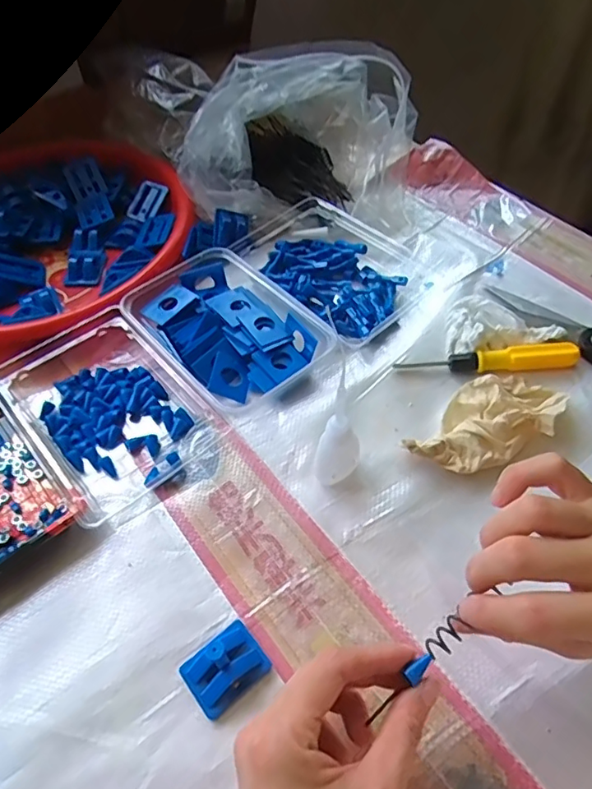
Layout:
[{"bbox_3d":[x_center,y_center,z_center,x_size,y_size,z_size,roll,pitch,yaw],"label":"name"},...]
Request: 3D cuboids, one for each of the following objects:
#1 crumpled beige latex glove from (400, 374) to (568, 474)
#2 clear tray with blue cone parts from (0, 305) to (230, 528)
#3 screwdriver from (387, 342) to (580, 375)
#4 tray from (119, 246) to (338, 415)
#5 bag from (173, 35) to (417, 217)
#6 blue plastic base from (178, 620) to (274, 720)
[{"bbox_3d":[0.140,0.020,0.388,0.068,0.027,0.120,34,62,25],"label":"crumpled beige latex glove"},{"bbox_3d":[-0.153,0.003,0.418,0.119,0.030,0.173,-38,60,-23],"label":"clear tray with blue cone parts"},{"bbox_3d":[0.153,-0.028,0.431,0.140,0.016,0.020,-6,53,-1],"label":"screwdriver"},{"bbox_3d":[-0.061,-0.055,0.454,0.110,0.035,0.157,-35,59,-21],"label":"tray"},{"bbox_3d":[0.006,-0.275,0.547,0.209,0.099,0.174,12,55,12],"label":"bag"},{"bbox_3d":[-0.041,0.155,0.309,0.044,0.019,0.035,-34,58,-21],"label":"blue plastic base"}]

